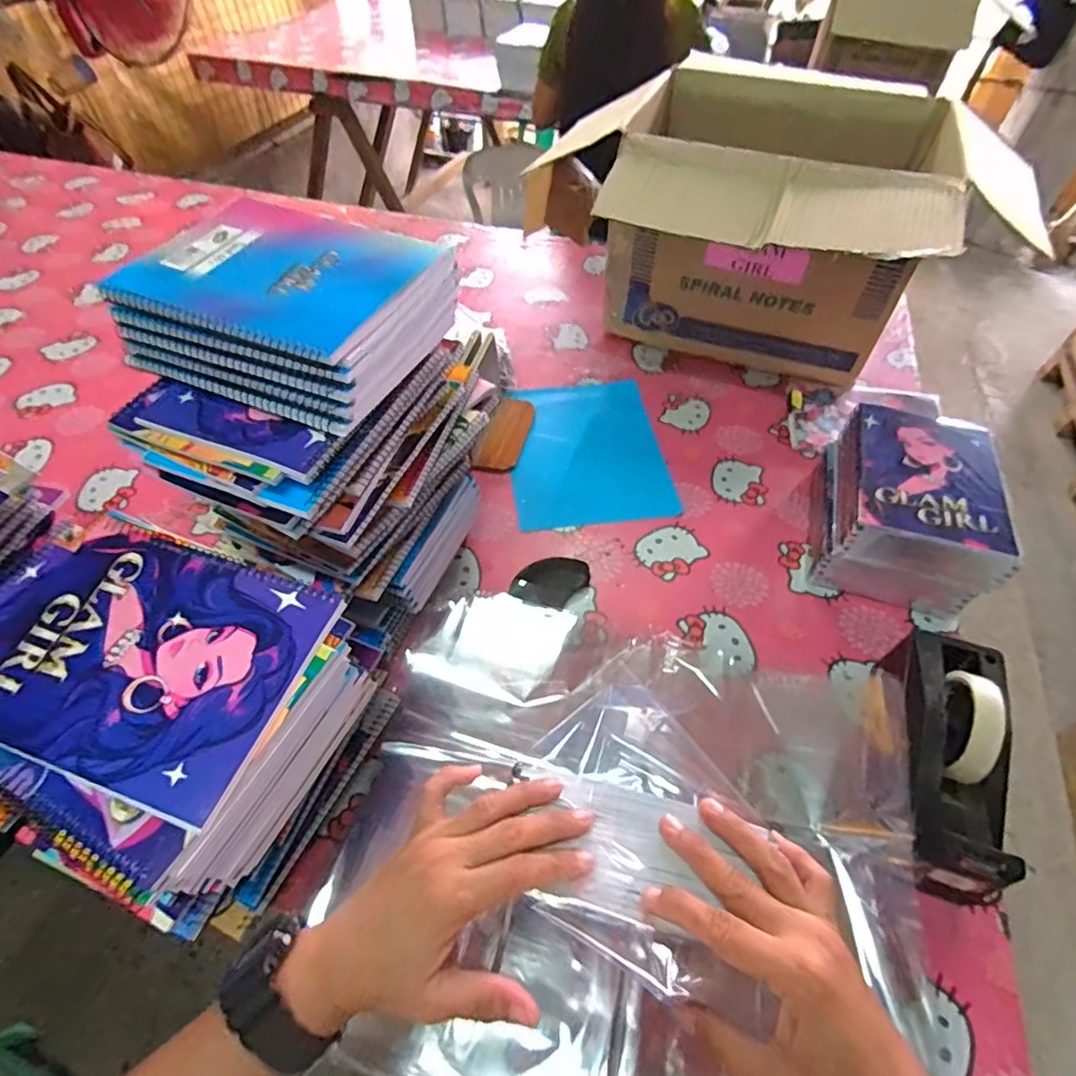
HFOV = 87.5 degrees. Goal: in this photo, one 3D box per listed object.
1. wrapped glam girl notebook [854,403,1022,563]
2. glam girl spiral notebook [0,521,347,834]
[{"bbox_3d":[0.430,-0.073,0.616,0.148,0.013,0.202,16,54,12],"label":"wrapped glam girl notebook"},{"bbox_3d":[-0.246,0.070,0.354,0.195,0.011,0.148,16,54,12],"label":"glam girl spiral notebook"}]

